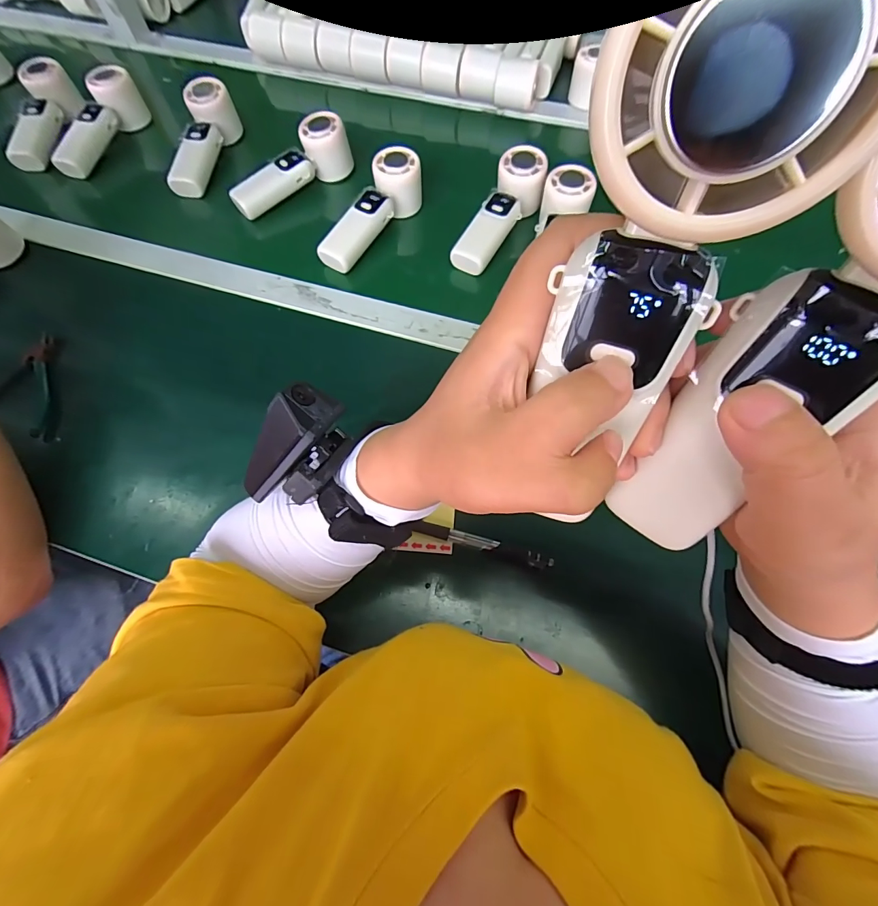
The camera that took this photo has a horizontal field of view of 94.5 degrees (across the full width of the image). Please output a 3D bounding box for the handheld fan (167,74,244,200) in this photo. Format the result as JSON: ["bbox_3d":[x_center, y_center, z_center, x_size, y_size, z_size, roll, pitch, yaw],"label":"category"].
[{"bbox_3d":[-0.318,-0.418,0.534,0.057,0.058,0.149,4,66,2],"label":"handheld fan"}]

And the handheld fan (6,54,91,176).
[{"bbox_3d":[-0.548,-0.460,0.561,0.047,0.046,0.165,6,79,3],"label":"handheld fan"}]

